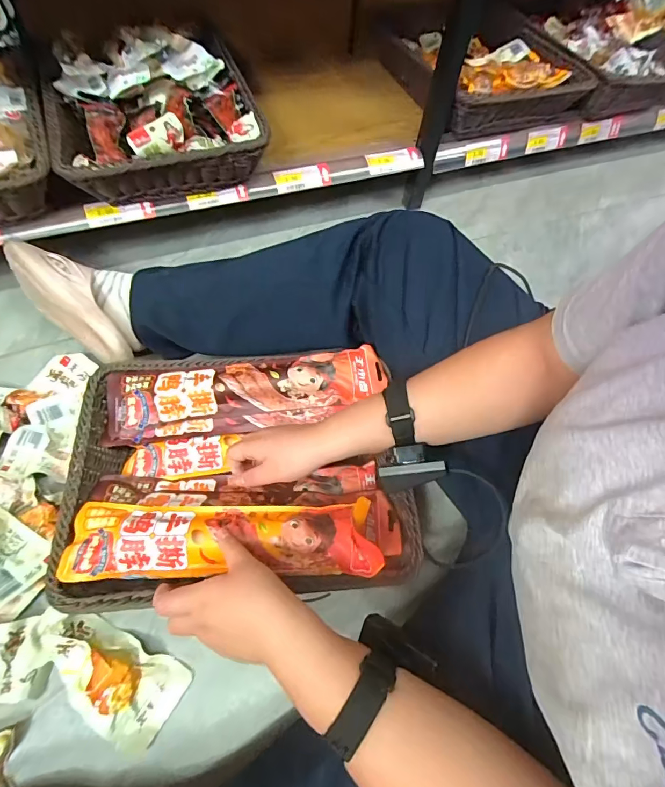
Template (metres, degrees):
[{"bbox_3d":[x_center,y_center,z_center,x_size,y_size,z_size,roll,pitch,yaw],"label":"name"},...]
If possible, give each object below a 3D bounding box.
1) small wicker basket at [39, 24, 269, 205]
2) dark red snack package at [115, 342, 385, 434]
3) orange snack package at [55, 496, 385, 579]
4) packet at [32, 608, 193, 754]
[{"bbox_3d":[-0.267,-0.412,0.632,0.279,0.118,0.269,-17,65,-12],"label":"small wicker basket"},{"bbox_3d":[-0.110,-0.008,0.543,0.351,0.047,0.075,-6,63,-7],"label":"dark red snack package"},{"bbox_3d":[-0.116,0.149,0.428,0.315,0.025,0.070,-1,62,-1],"label":"orange snack package"},{"bbox_3d":[-0.246,0.297,0.437,0.170,0.025,0.082,24,63,8],"label":"packet"}]

